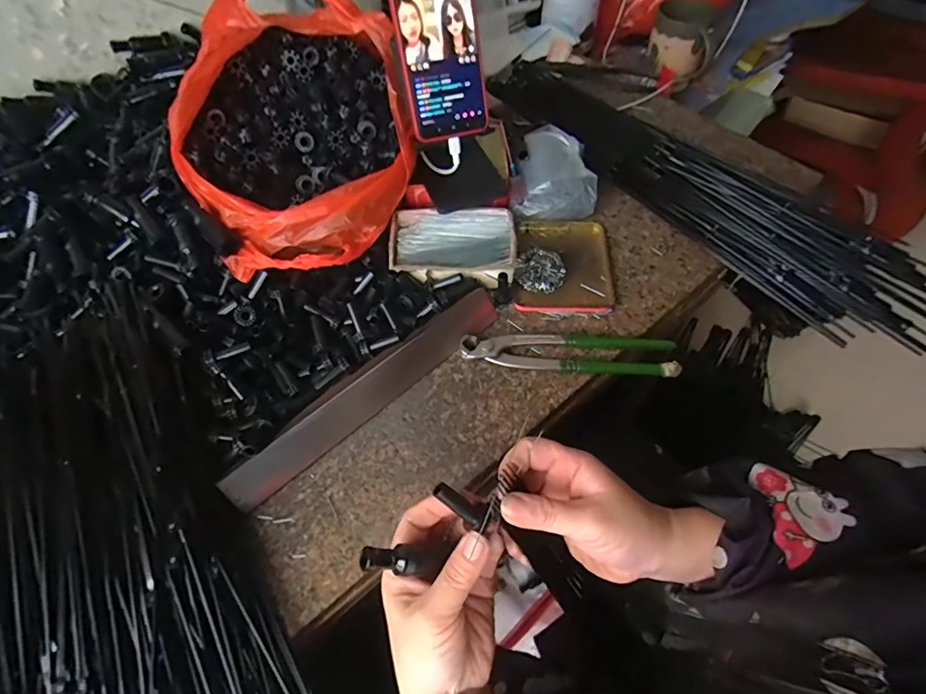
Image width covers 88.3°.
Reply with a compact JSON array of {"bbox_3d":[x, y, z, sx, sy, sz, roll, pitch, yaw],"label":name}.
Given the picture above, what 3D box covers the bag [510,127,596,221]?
[{"bbox_3d":[0.106,-0.196,0.548,0.089,0.047,0.112,7,60,6],"label":"bag"}]

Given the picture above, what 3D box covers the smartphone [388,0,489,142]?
[{"bbox_3d":[-0.022,-0.280,0.434,0.076,0.161,0.013,-14,27,-6],"label":"smartphone"}]

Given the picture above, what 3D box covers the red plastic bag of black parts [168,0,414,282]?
[{"bbox_3d":[-0.158,-0.206,0.451,0.213,0.150,0.231,-28,63,-14],"label":"red plastic bag of black parts"}]

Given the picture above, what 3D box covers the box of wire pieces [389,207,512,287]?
[{"bbox_3d":[-0.011,-0.107,0.497,0.123,0.022,0.087,0,60,2],"label":"box of wire pieces"}]

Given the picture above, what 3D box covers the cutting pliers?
[{"bbox_3d":[0.098,0.005,0.449,0.197,0.015,0.039,3,60,4],"label":"cutting pliers"}]

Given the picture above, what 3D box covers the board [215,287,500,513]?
[{"bbox_3d":[-0.082,0.034,0.428,0.279,0.023,0.039,-38,65,-19],"label":"board"}]

